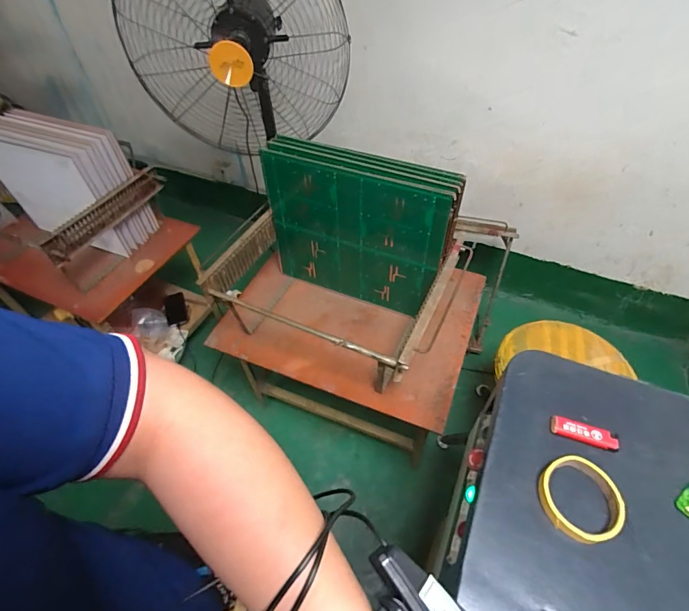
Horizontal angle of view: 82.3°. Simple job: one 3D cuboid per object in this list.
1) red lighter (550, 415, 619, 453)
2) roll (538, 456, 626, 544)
[{"bbox_3d":[0.319,0.171,0.526,0.080,0.015,0.027,17,51,16],"label":"red lighter"},{"bbox_3d":[0.282,0.231,0.471,0.087,0.023,0.091,-1,48,1],"label":"roll"}]

